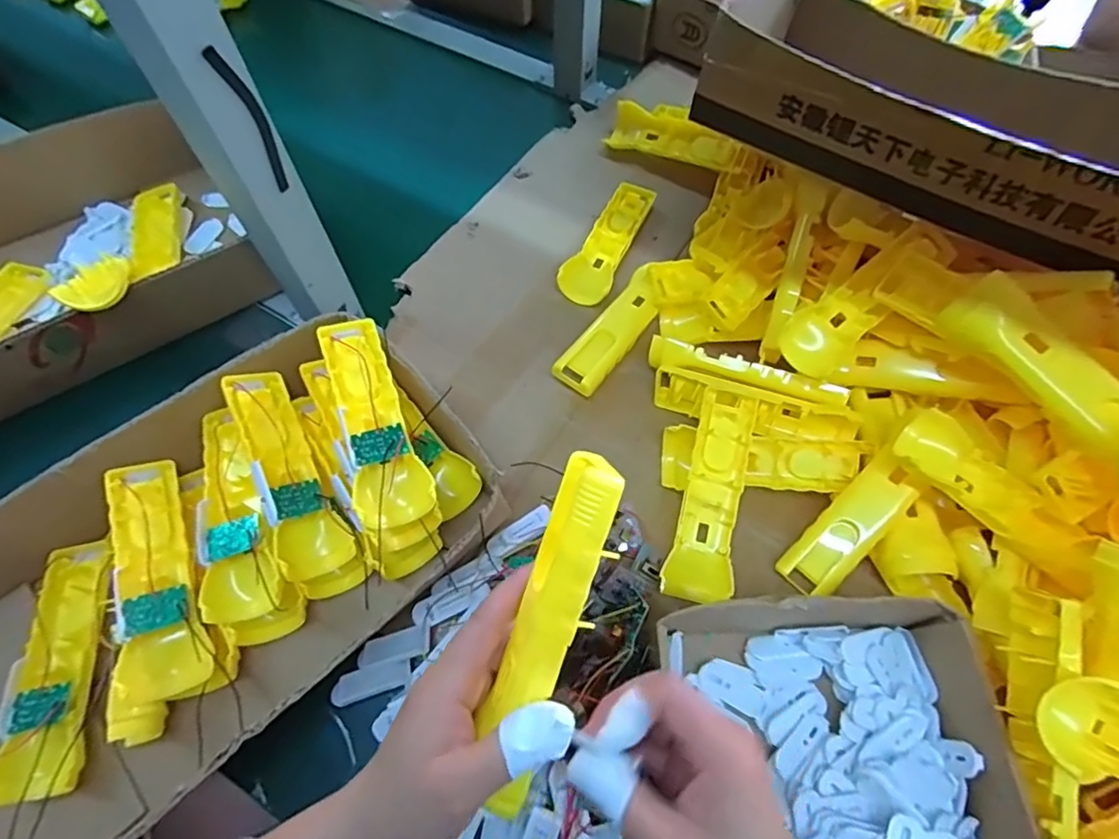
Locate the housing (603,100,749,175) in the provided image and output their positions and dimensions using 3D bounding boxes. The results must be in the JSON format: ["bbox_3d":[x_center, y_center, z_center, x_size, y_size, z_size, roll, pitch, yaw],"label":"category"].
[{"bbox_3d":[0.131,-0.310,0.636,0.156,0.040,0.039,25,66,11],"label":"housing"}]

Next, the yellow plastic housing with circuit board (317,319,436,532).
[{"bbox_3d":[-0.137,-0.002,0.415,0.048,0.032,0.164,-21,66,-11],"label":"yellow plastic housing with circuit board"}]

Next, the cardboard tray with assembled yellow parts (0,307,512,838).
[{"bbox_3d":[-0.267,0.112,0.396,0.427,0.092,0.236,-40,70,-18],"label":"cardboard tray with assembled yellow parts"}]

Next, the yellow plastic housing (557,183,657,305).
[{"bbox_3d":[0.049,-0.186,0.590,0.051,0.015,0.163,21,65,9],"label":"yellow plastic housing"}]

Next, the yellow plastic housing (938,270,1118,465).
[{"bbox_3d":[0.313,-0.033,0.367,0.033,0.040,0.130,-32,68,-16],"label":"yellow plastic housing"}]

